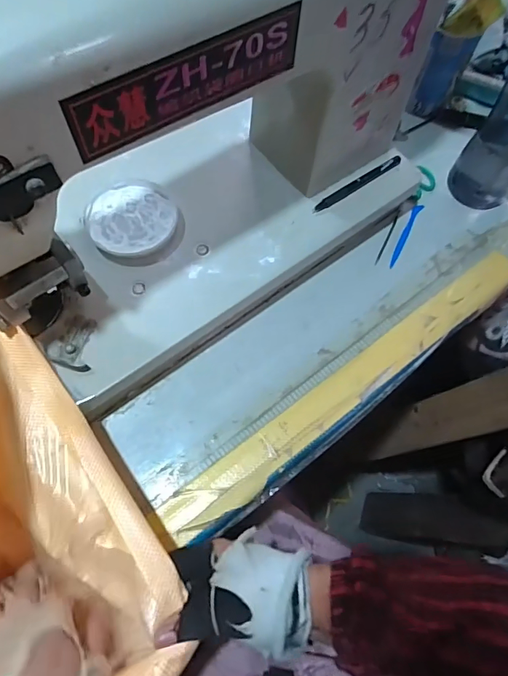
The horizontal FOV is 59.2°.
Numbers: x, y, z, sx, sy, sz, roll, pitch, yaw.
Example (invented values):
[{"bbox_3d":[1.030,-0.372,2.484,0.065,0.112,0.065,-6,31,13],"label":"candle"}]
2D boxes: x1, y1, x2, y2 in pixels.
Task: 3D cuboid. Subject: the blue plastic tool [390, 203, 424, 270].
[{"bbox_3d":[0.180,-0.124,0.533,0.011,0.004,0.103,29,69,9],"label":"blue plastic tool"}]

